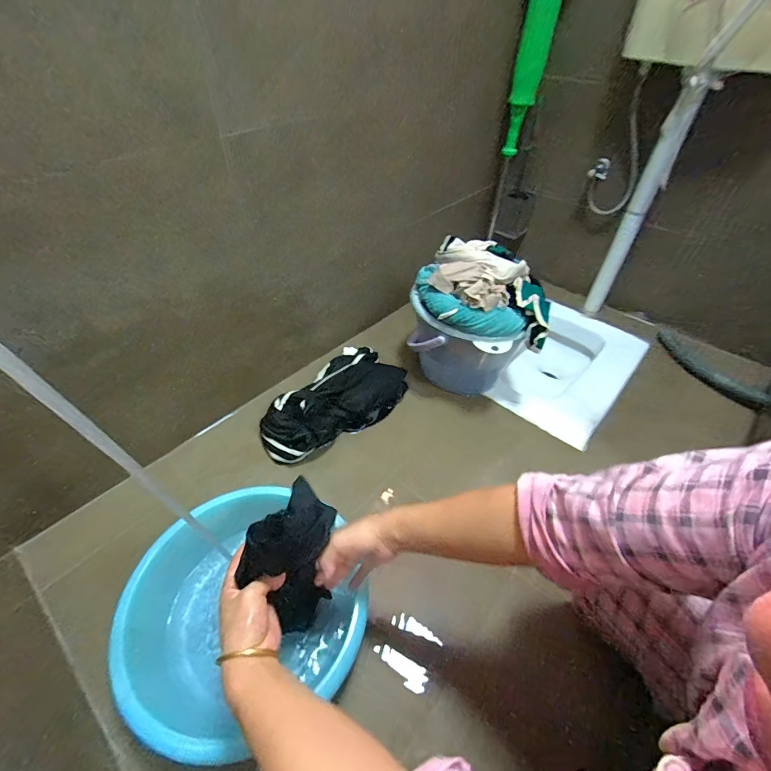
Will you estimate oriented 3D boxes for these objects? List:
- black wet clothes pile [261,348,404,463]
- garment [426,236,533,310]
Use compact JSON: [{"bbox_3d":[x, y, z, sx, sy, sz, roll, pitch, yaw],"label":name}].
[{"bbox_3d":[-0.115,0.037,0.957,0.206,0.073,0.394,28,50,23],"label":"black wet clothes pile"},{"bbox_3d":[0.201,-0.248,0.845,0.192,0.066,0.187,11,46,8],"label":"garment"}]

